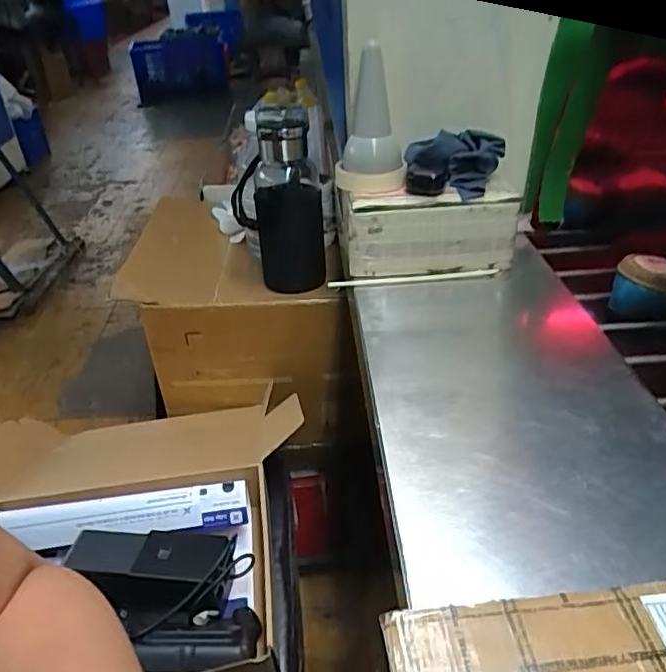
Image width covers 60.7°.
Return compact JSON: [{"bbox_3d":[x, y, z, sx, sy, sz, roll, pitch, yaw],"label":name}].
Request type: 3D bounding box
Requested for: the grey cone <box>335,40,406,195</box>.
[{"bbox_3d":[0.045,-0.252,0.663,0.068,0.178,0.083,1,4,-11],"label":"grey cone"}]

